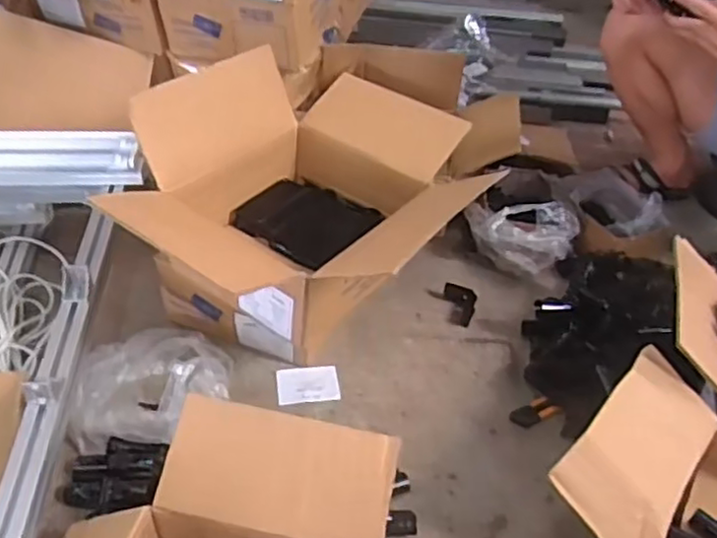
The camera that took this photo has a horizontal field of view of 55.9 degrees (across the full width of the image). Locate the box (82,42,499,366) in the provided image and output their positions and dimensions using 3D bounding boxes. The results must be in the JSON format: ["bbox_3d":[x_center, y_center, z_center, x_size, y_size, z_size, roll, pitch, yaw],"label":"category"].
[{"bbox_3d":[-0.071,-0.066,1.054,0.450,0.356,0.525,19,44,17],"label":"box"}]

